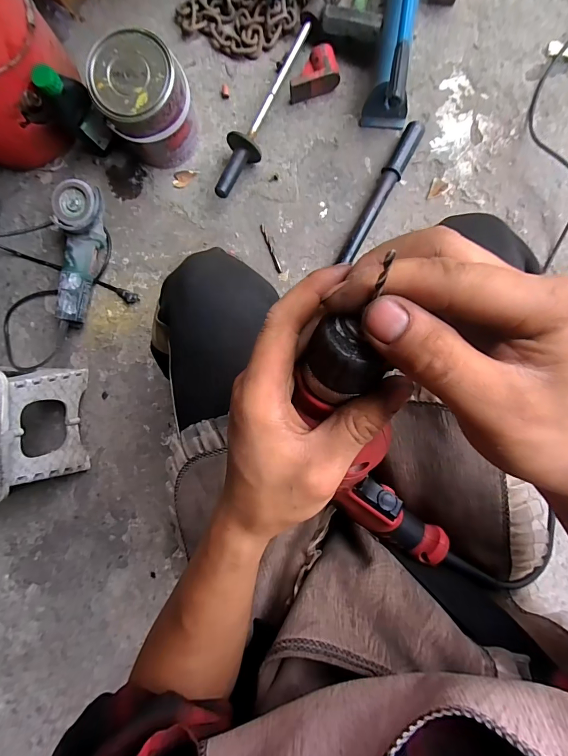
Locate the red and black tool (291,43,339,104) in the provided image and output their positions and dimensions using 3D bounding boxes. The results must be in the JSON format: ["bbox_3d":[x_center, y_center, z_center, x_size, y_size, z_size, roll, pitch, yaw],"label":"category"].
[{"bbox_3d":[0.058,-0.612,0.735,0.101,0.049,0.074,-7,91,6],"label":"red and black tool"}]

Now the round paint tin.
[{"bbox_3d":[-0.254,-0.520,0.705,0.158,0.169,0.144,0,92,6],"label":"round paint tin"}]

